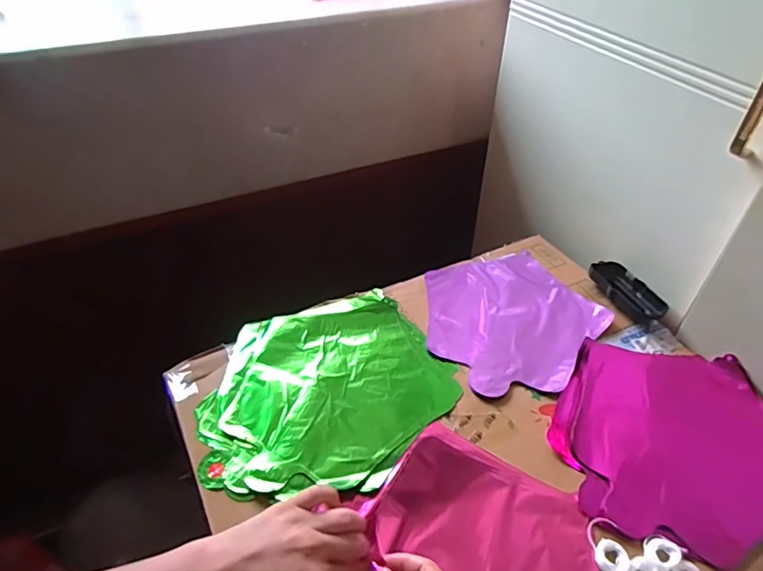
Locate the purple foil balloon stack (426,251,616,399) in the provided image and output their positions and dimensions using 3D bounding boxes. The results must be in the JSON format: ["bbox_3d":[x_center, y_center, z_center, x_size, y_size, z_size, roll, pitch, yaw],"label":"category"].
[{"bbox_3d":[0.160,0.038,0.652,0.223,0.012,0.222,-24,47,-24],"label":"purple foil balloon stack"}]

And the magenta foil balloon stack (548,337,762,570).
[{"bbox_3d":[0.305,0.158,0.527,0.245,0.025,0.230,5,42,6],"label":"magenta foil balloon stack"}]

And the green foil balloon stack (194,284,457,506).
[{"bbox_3d":[-0.061,0.109,0.562,0.265,0.014,0.246,-12,43,-13],"label":"green foil balloon stack"}]

